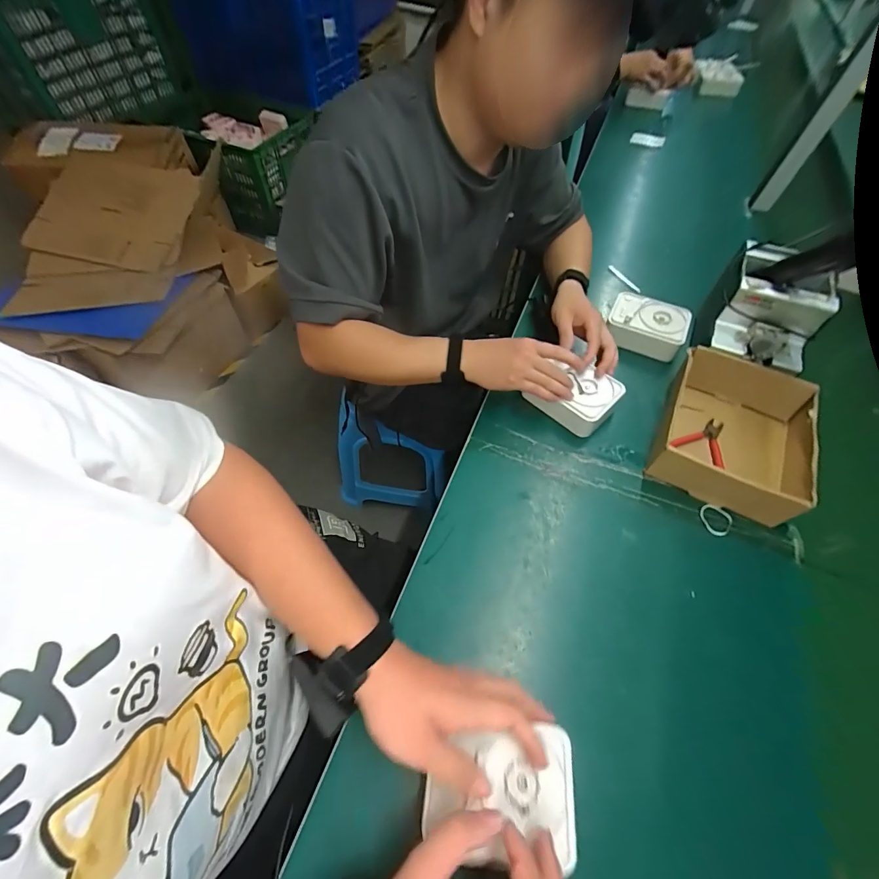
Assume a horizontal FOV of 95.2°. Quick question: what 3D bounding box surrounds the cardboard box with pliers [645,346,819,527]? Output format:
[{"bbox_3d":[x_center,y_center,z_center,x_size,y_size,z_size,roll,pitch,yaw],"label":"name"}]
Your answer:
[{"bbox_3d":[0.409,-0.008,0.564,0.173,0.079,0.211,25,60,12],"label":"cardboard box with pliers"}]

